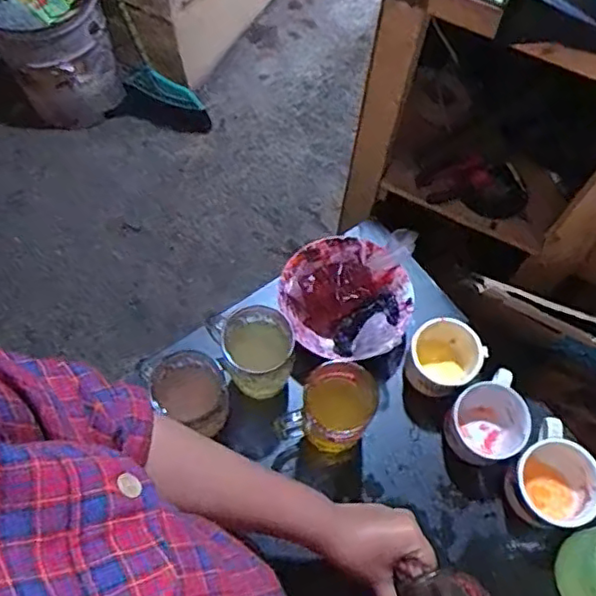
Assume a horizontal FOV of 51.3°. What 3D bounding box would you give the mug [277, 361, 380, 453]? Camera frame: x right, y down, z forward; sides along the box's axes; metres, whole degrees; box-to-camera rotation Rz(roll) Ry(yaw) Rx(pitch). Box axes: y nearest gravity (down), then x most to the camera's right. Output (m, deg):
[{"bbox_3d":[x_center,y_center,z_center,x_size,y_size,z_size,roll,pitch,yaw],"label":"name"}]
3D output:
[{"bbox_3d":[0.035,0.130,0.661,0.071,0.118,0.088,37,71,15],"label":"mug"}]

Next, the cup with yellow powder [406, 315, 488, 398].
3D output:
[{"bbox_3d":[0.167,0.070,0.712,0.076,0.069,0.081,0,66,0],"label":"cup with yellow powder"}]

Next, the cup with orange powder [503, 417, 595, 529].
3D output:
[{"bbox_3d":[0.272,0.197,0.668,0.085,0.082,0.090,0,66,0],"label":"cup with orange powder"}]

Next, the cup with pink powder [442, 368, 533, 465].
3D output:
[{"bbox_3d":[0.209,0.140,0.689,0.091,0.063,0.079,-28,69,-11],"label":"cup with pink powder"}]

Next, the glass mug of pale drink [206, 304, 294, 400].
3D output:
[{"bbox_3d":[-0.042,0.065,0.687,0.070,0.108,0.074,-7,66,-2],"label":"glass mug of pale drink"}]

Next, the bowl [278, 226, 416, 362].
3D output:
[{"bbox_3d":[0.057,-0.005,0.731,0.152,0.067,0.153,11,67,5],"label":"bowl"}]

